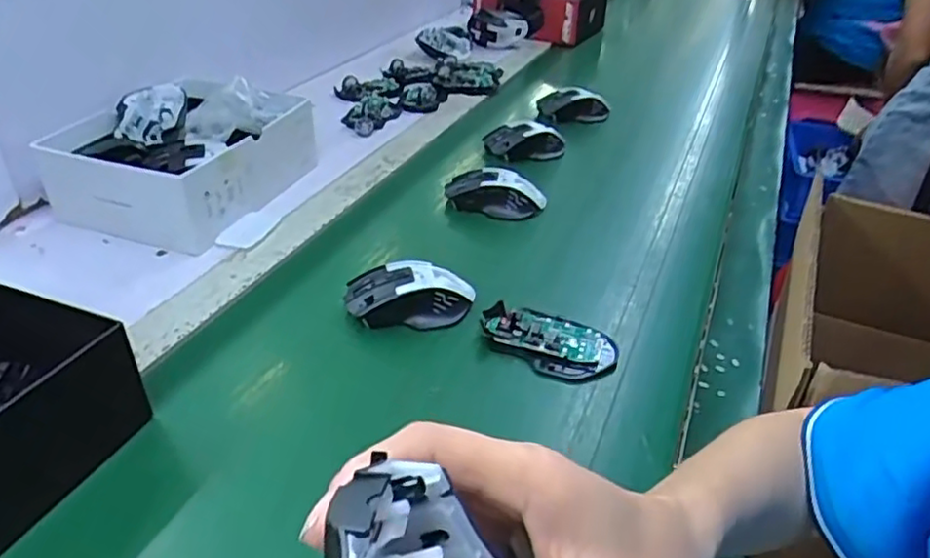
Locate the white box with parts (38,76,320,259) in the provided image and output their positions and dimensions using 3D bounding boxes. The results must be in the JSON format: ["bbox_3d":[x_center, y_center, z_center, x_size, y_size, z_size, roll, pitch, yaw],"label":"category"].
[{"bbox_3d":[-0.306,-0.145,0.750,0.202,0.084,0.256,14,38,14],"label":"white box with parts"}]

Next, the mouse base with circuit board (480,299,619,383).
[{"bbox_3d":[0.069,0.049,0.552,0.112,0.016,0.065,15,38,16],"label":"mouse base with circuit board"}]

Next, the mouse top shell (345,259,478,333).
[{"bbox_3d":[-0.049,0.015,0.583,0.108,0.041,0.054,3,36,-1],"label":"mouse top shell"}]

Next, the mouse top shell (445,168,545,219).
[{"bbox_3d":[0.032,-0.095,0.742,0.112,0.045,0.051,12,37,12],"label":"mouse top shell"}]

